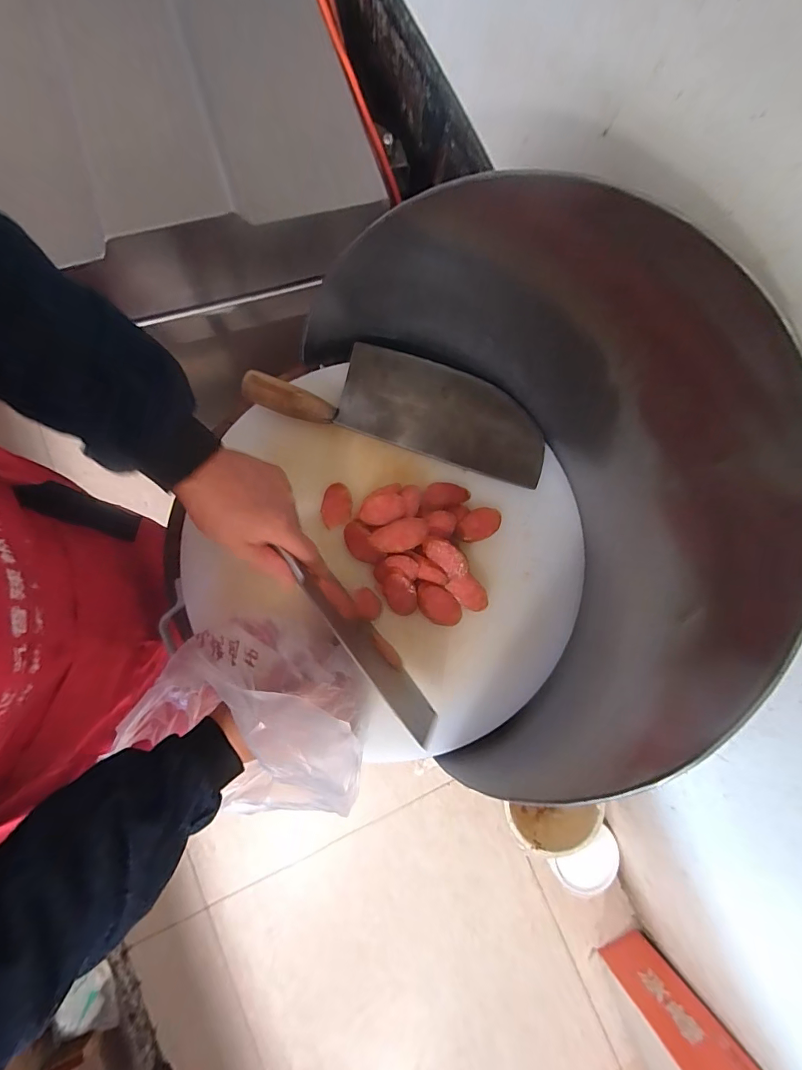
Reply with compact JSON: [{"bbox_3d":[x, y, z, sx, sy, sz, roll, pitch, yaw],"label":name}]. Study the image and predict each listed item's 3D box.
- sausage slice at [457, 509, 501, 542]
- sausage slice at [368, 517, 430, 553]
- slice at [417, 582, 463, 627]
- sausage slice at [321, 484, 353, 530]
[{"bbox_3d":[0.086,-0.011,0.476,0.051,0.012,0.031,-22,83,-6],"label":"sausage slice"},{"bbox_3d":[-0.001,0.002,0.446,0.060,0.010,0.030,-20,76,8],"label":"sausage slice"},{"bbox_3d":[0.039,0.073,0.454,0.052,0.009,0.034,35,81,3],"label":"slice"},{"bbox_3d":[-0.070,-0.032,0.480,0.032,0.006,0.048,5,81,-2],"label":"sausage slice"}]

